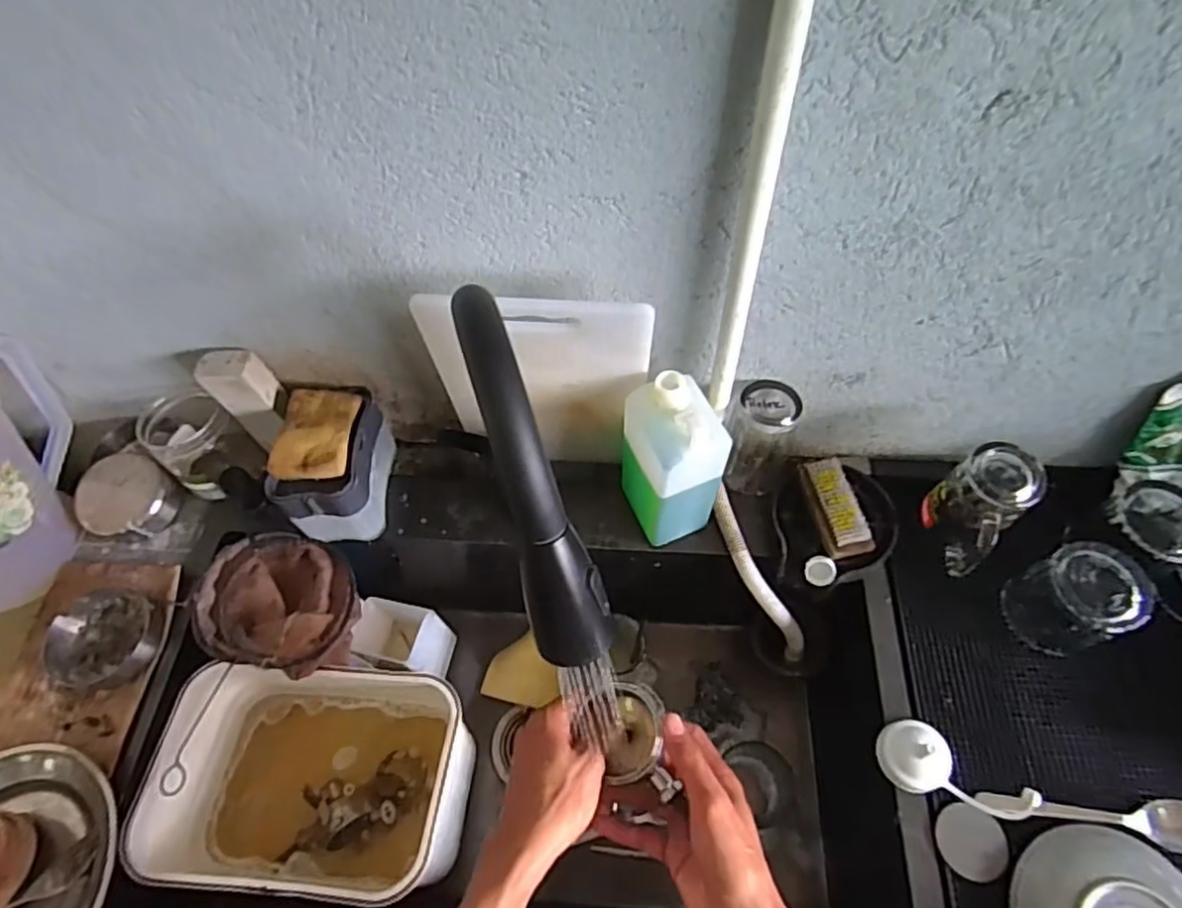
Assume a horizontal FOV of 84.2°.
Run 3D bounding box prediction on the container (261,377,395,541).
[{"bbox_3d":[-0.271,0.009,0.695,0.084,0.117,0.140,-2,59,1],"label":"container"}]

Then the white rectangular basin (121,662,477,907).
[{"bbox_3d":[-0.271,0.334,0.673,0.272,0.169,0.191,2,59,3],"label":"white rectangular basin"}]

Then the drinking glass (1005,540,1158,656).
[{"bbox_3d":[0.454,0.136,0.613,0.079,0.088,0.083,-8,59,-3],"label":"drinking glass"}]

